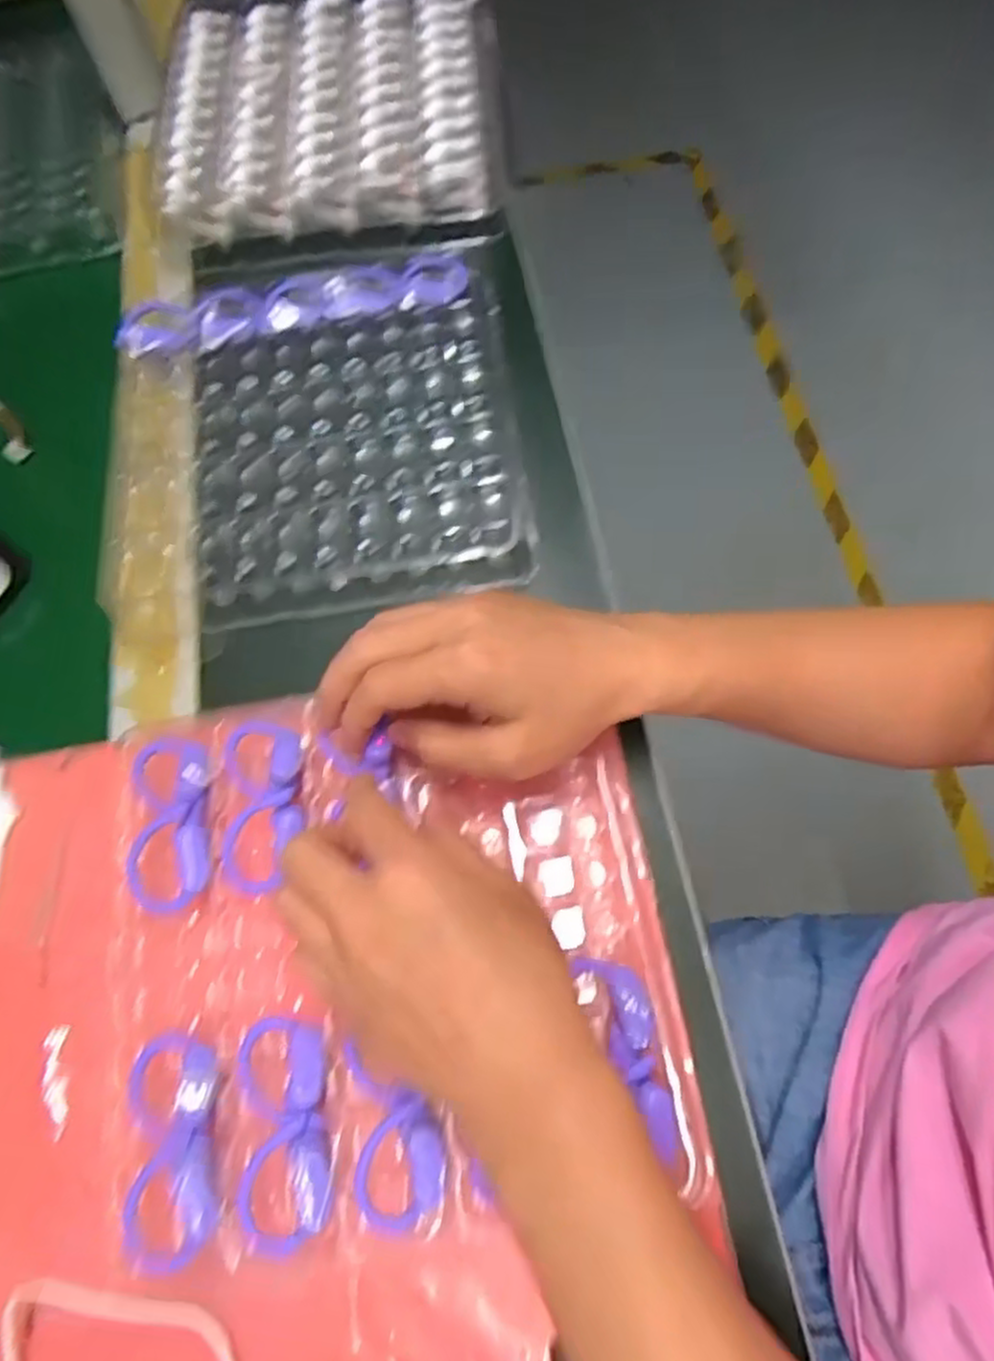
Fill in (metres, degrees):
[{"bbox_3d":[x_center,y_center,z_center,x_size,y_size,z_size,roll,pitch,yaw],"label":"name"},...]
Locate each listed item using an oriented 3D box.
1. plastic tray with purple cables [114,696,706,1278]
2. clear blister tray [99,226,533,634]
[{"bbox_3d":[-0.053,0.121,0.359,0.258,0.042,0.237,-8,67,-4],"label":"plastic tray with purple cables"},{"bbox_3d":[-0.117,-0.178,0.497,0.252,0.038,0.297,-7,67,0],"label":"clear blister tray"}]

